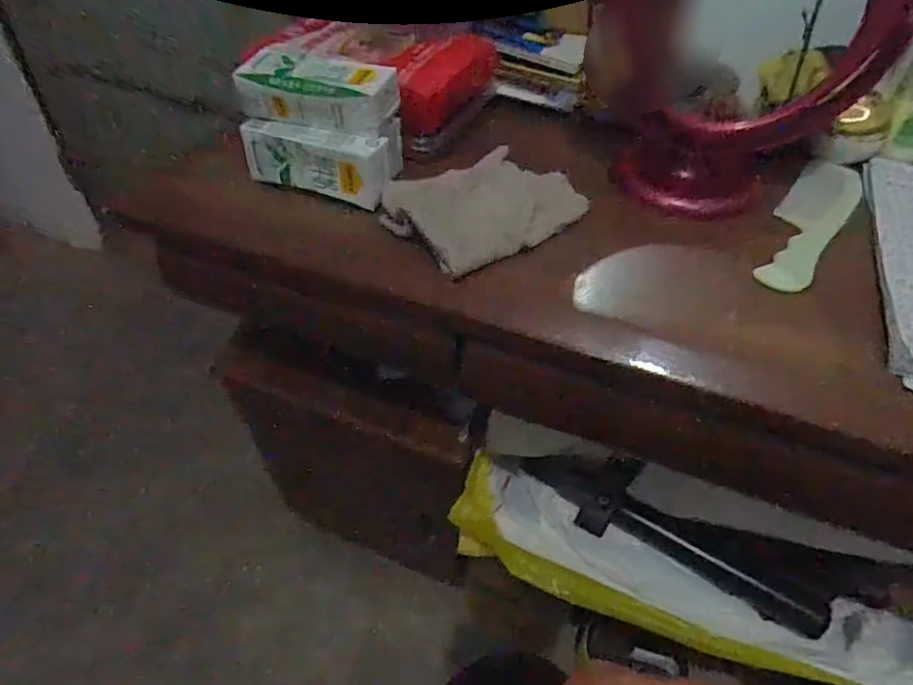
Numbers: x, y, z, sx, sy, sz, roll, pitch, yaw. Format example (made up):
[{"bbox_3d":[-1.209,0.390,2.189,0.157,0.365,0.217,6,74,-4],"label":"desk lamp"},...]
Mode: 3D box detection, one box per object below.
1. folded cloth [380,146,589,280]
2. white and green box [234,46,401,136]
[{"bbox_3d":[0.022,-0.113,0.451,0.149,0.038,0.101,-31,53,-27],"label":"folded cloth"},{"bbox_3d":[-0.108,-0.202,0.458,0.119,0.039,0.052,15,48,14],"label":"white and green box"}]

